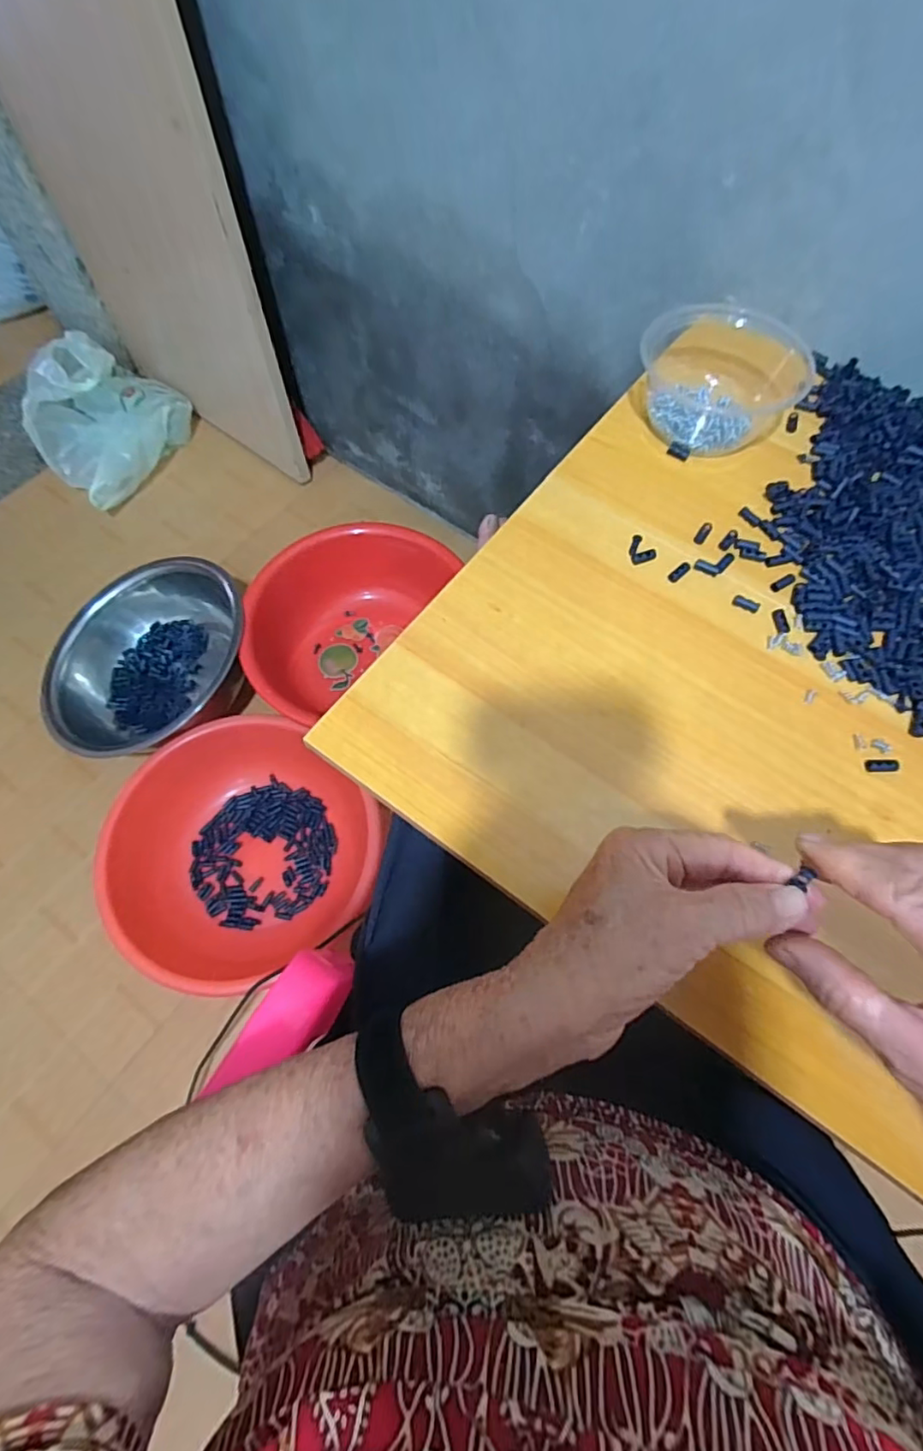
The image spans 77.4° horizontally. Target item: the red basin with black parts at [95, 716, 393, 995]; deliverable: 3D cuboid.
[{"bbox_3d":[-0.306,0.159,0.807,0.347,0.097,0.336,0,66,-1],"label":"red basin with black parts"}]

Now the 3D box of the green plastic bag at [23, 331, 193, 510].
[{"bbox_3d":[-0.651,-0.577,1.078,0.281,0.202,0.196,-41,73,-17],"label":"green plastic bag"}]

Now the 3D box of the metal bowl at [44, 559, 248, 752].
[{"bbox_3d":[-0.475,-0.091,0.892,0.290,0.152,0.313,0,66,-1],"label":"metal bowl"}]

